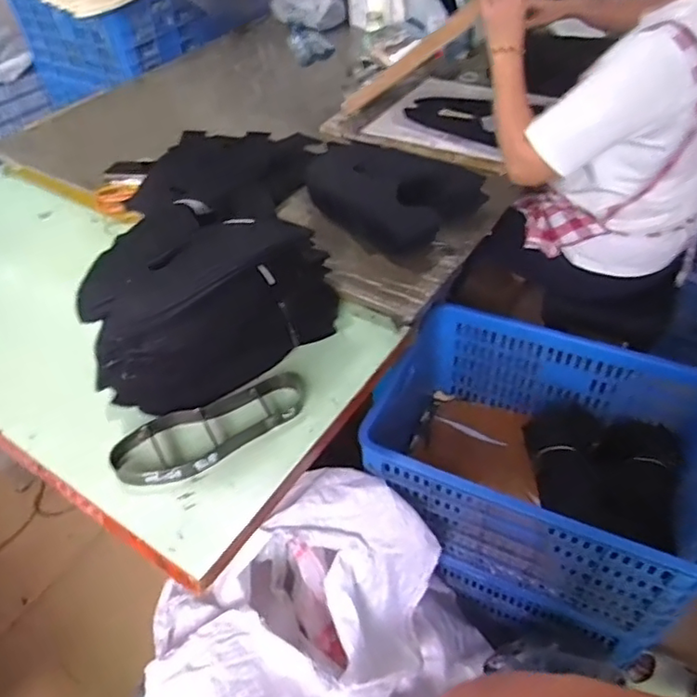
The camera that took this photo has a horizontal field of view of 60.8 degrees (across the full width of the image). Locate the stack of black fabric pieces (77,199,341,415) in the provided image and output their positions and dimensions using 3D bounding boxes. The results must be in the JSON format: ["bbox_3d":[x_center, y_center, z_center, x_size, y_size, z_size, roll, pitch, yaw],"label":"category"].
[{"bbox_3d":[-0.212,-0.082,0.911,0.364,0.213,0.185,-36,54,-27],"label":"stack of black fabric pieces"}]

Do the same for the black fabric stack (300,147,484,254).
[{"bbox_3d":[0.077,-0.337,1.193,0.261,0.086,0.353,-28,51,-21],"label":"black fabric stack"}]

